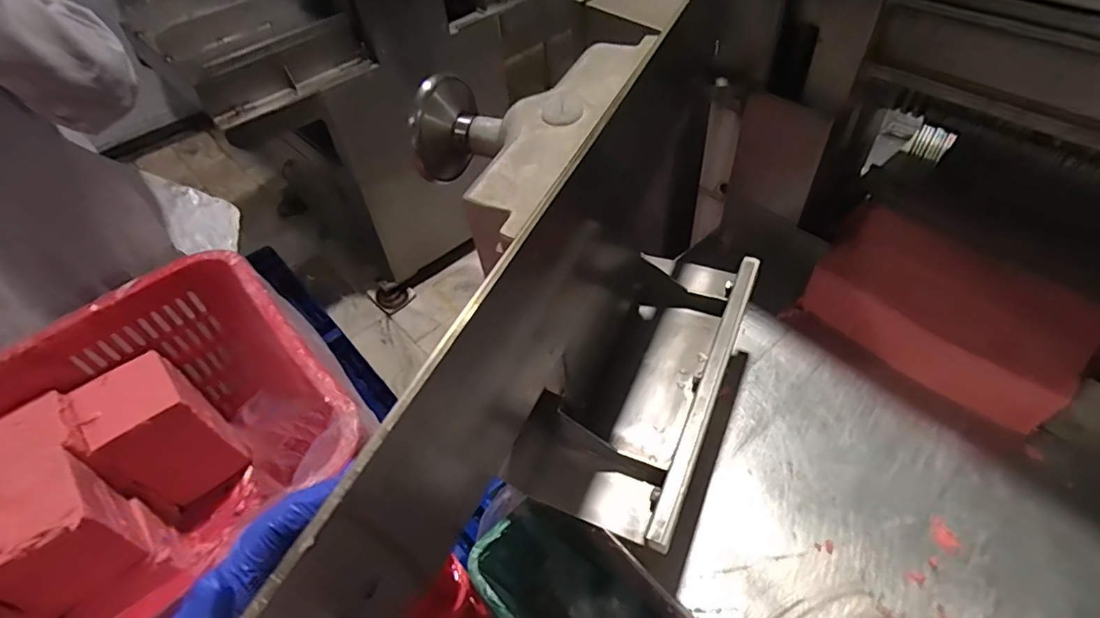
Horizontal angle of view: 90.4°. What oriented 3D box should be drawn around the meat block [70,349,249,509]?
[{"bbox_3d":[-0.443,0.143,0.625,0.107,0.143,0.099,-36,56,-25],"label":"meat block"}]

